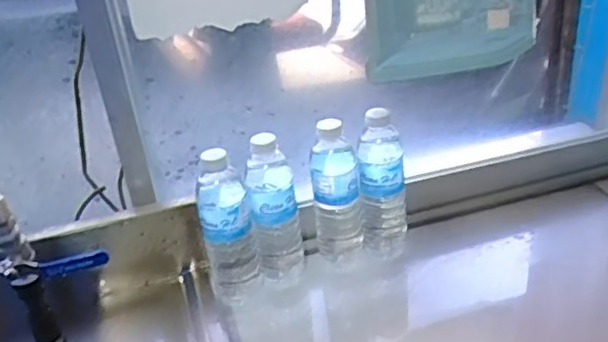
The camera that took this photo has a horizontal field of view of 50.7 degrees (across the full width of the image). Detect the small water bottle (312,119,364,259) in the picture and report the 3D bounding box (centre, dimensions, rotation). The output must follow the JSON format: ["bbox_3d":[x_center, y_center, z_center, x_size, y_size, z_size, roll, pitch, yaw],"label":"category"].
[{"bbox_3d":[0.041,0.024,0.831,0.061,0.192,0.076,-6,30,0],"label":"small water bottle"}]

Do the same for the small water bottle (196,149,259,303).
[{"bbox_3d":[-0.094,0.065,0.785,0.061,0.192,0.064,-11,30,-9],"label":"small water bottle"}]

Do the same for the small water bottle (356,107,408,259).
[{"bbox_3d":[0.103,0.015,0.845,0.063,0.207,0.073,-3,30,6],"label":"small water bottle"}]

